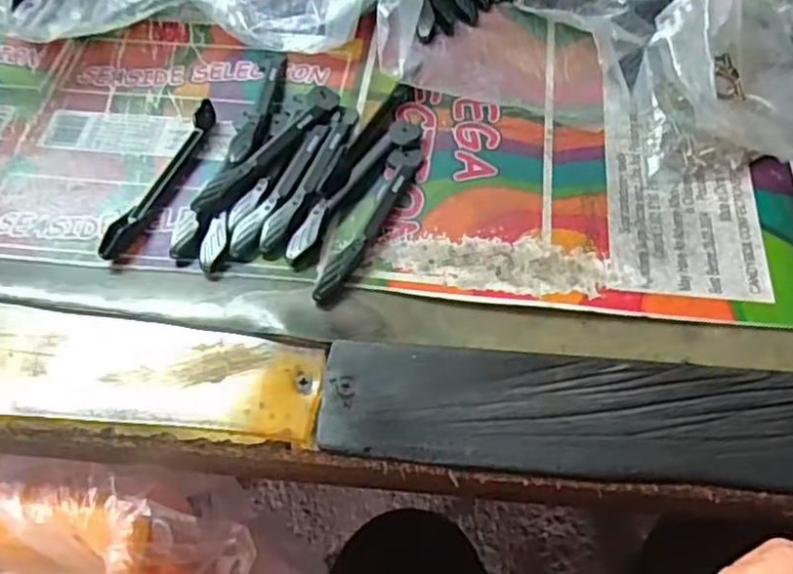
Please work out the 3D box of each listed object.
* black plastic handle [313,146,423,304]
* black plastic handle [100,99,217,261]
[{"bbox_3d":[-0.013,-0.036,0.340,0.015,0.011,0.107,18,58,15],"label":"black plastic handle"},{"bbox_3d":[-0.121,-0.056,0.359,0.009,0.014,0.107,14,57,12],"label":"black plastic handle"}]

